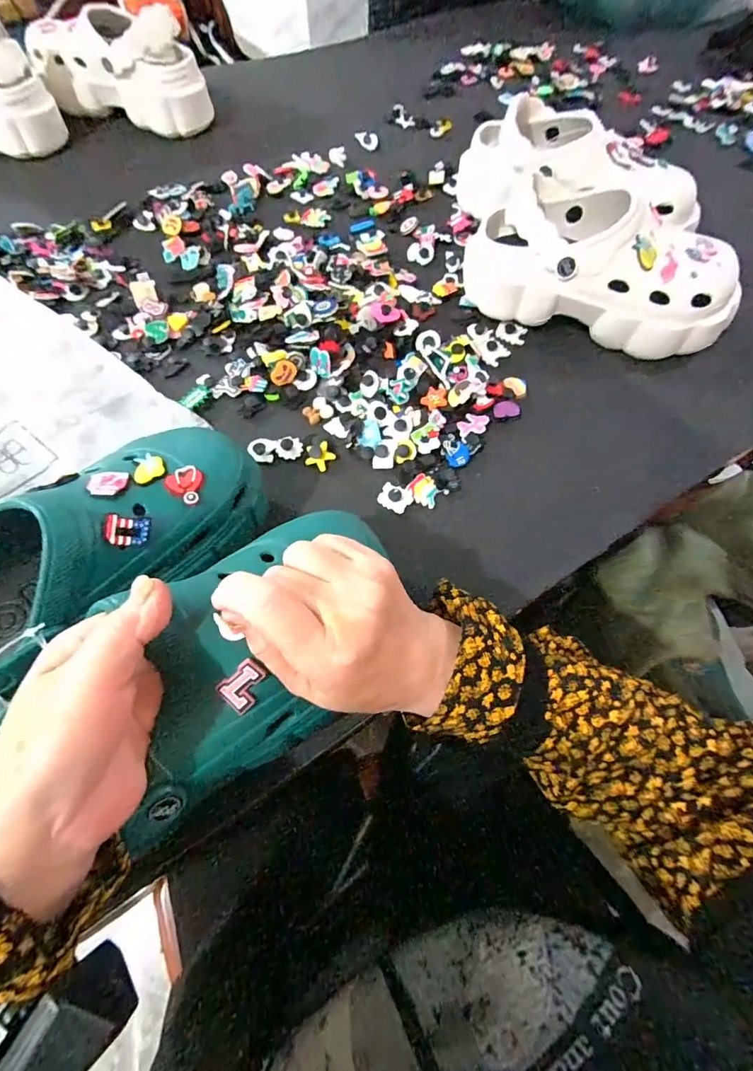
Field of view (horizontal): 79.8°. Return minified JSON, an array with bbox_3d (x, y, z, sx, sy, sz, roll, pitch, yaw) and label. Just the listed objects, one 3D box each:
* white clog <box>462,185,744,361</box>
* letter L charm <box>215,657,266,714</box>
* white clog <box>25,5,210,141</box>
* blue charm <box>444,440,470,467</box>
[{"bbox_3d":[0.227,-0.260,0.455,0.268,0.103,0.108,20,65,9],"label":"white clog"},{"bbox_3d":[-0.067,0.077,0.231,0.024,0.004,0.020,-43,99,1],"label":"letter L charm"},{"bbox_3d":[-0.355,-0.651,0.627,0.233,0.110,0.101,20,65,9],"label":"white clog"},{"bbox_3d":[0.072,-0.073,0.401,0.022,0.007,0.024,-3,64,-2],"label":"blue charm"}]

